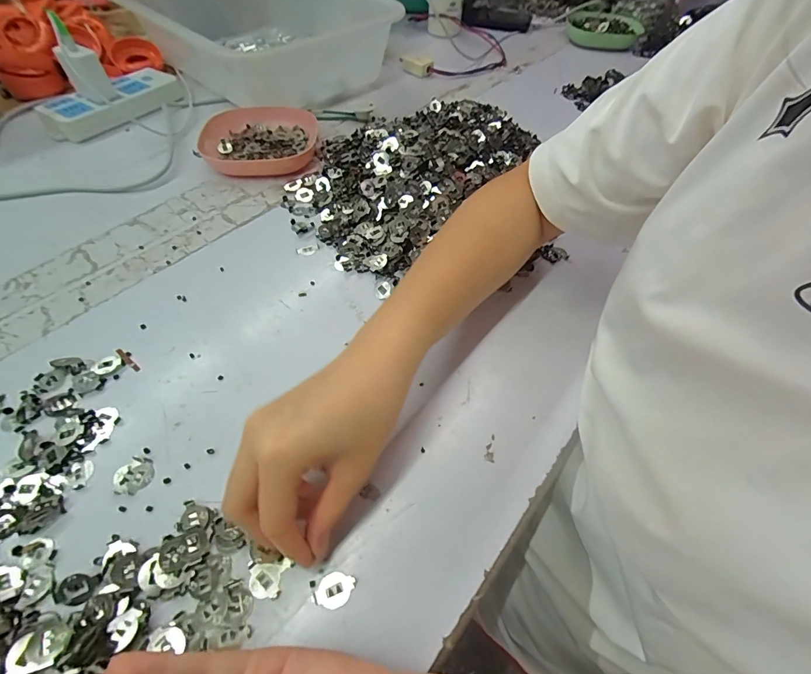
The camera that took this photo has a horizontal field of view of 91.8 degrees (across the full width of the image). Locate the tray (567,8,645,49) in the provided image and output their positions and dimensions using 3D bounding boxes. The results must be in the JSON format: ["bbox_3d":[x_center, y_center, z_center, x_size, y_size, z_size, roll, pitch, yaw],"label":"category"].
[{"bbox_3d":[0.391,-0.611,0.779,0.141,0.026,0.122,21,55,12],"label":"tray"}]

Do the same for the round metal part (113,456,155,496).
[{"bbox_3d":[-0.174,0.088,0.250,0.023,0.004,0.022,1,53,-2],"label":"round metal part"}]

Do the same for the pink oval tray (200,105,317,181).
[{"bbox_3d":[-0.179,-0.246,0.485,0.130,0.026,0.148,-3,53,-5],"label":"pink oval tray"}]

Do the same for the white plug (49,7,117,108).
[{"bbox_3d":[-0.396,-0.336,0.481,0.040,0.082,0.041,-31,60,-22],"label":"white plug"}]

